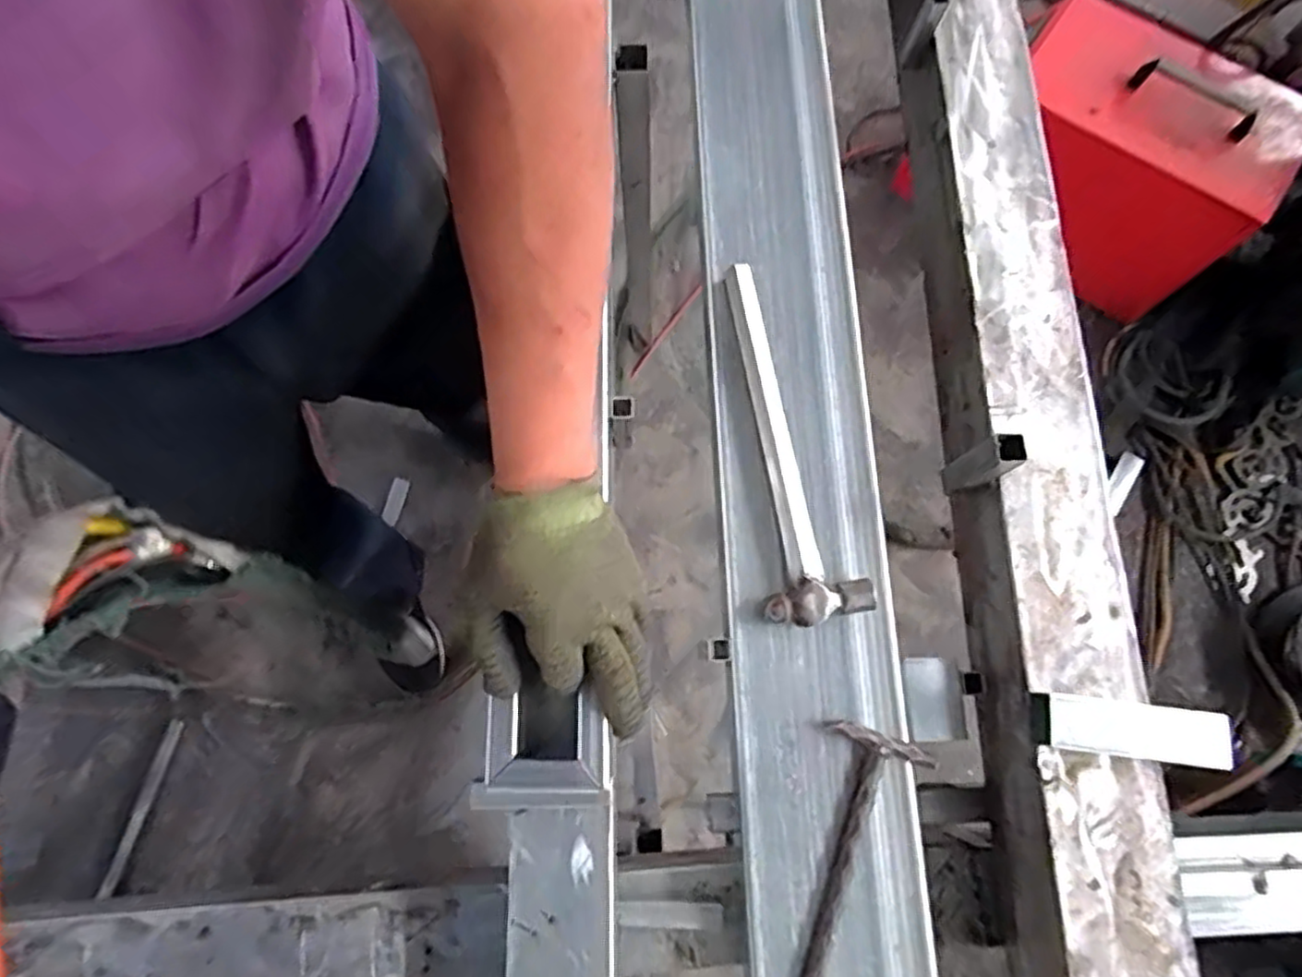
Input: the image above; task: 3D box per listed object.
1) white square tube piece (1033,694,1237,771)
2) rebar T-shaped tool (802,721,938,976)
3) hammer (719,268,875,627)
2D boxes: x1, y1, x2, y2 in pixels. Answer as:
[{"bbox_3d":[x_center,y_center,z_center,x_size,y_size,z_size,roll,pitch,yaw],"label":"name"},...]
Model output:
[{"bbox_3d":[0.371,0.187,0.551,0.133,0.033,0.045,6,75,1],"label":"white square tube piece"},{"bbox_3d":[0.148,0.336,0.567,0.080,0.021,0.279,19,76,5],"label":"rebar T-shaped tool"},{"bbox_3d":[0.116,-0.050,0.650,0.090,0.028,0.341,-10,76,-3],"label":"hammer"}]

